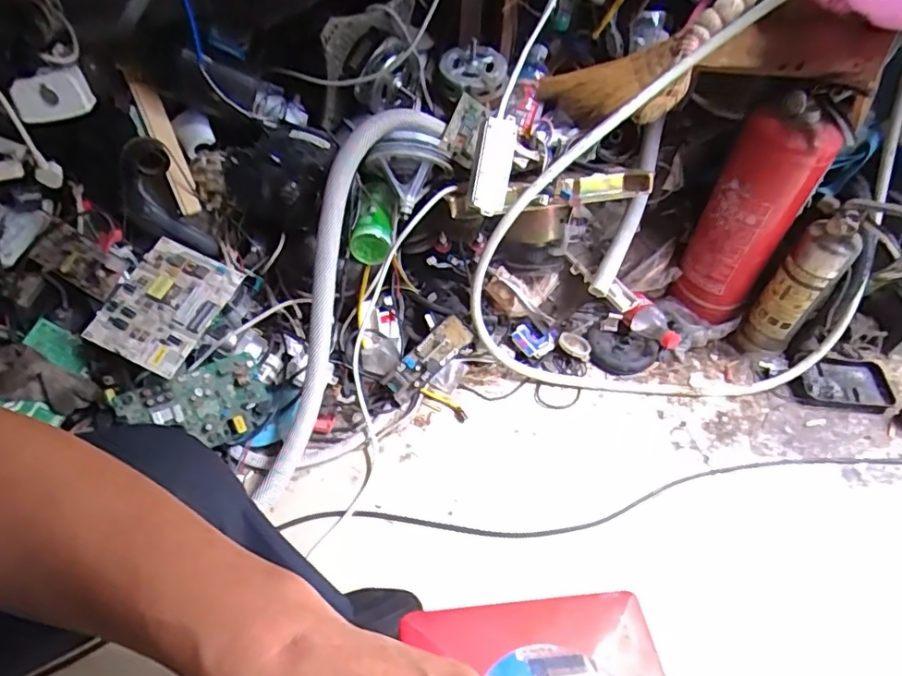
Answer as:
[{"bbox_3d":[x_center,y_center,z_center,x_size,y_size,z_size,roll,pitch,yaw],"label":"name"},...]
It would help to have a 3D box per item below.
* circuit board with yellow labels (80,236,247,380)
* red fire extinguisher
[{"bbox_3d":[-0.431,-0.051,0.872,0.151,0.015,0.191,25,66,5],"label":"circuit board with yellow labels"},{"bbox_3d":[0.519,-0.215,1.015,0.142,0.389,0.123,26,53,19],"label":"red fire extinguisher"}]

